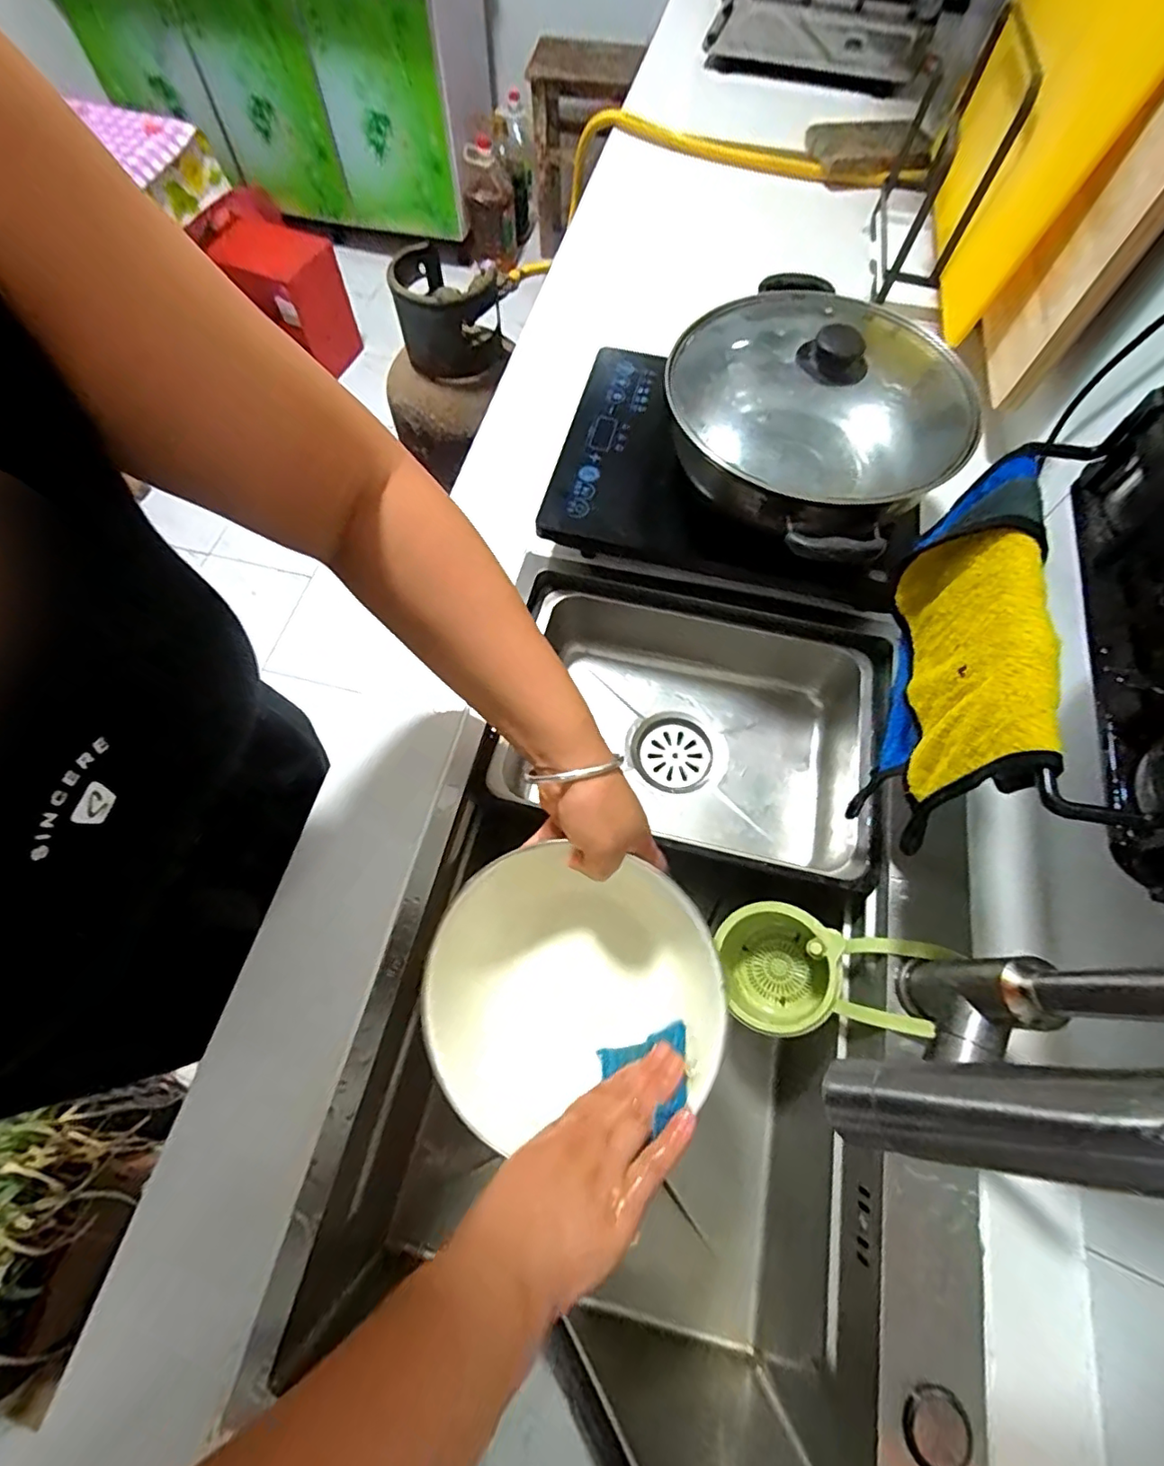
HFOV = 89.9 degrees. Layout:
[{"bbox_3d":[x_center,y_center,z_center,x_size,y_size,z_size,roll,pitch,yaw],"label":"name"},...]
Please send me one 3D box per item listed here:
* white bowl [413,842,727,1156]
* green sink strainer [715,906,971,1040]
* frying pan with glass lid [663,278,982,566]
[{"bbox_3d":[-0.013,0.188,0.424,0.219,0.081,0.219,-33,84,5],"label":"white bowl"},{"bbox_3d":[0.193,0.201,0.502,0.133,0.140,0.105,-4,66,-3],"label":"green sink strainer"},{"bbox_3d":[0.200,-0.282,0.526,0.255,0.119,0.263,0,66,-1],"label":"frying pan with glass lid"}]

